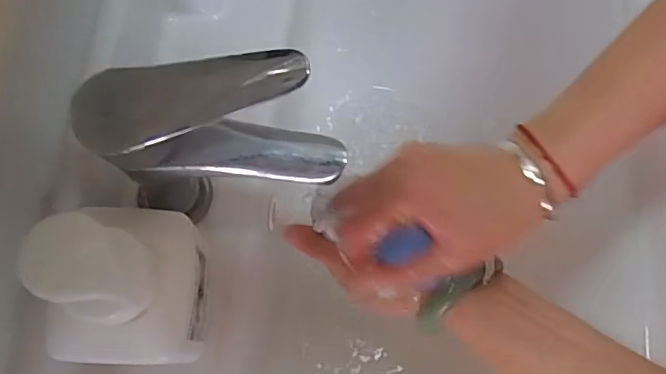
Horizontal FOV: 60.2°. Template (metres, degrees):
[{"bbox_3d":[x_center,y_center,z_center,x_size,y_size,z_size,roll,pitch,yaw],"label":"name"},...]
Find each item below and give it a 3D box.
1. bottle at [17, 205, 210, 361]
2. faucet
[{"bbox_3d":[-0.108,0.046,0.289,0.062,0.140,0.082,6,74,0],"label":"bottle"},{"bbox_3d":[-0.058,-0.027,0.293,0.122,0.077,0.056,-6,75,-3],"label":"faucet"}]

